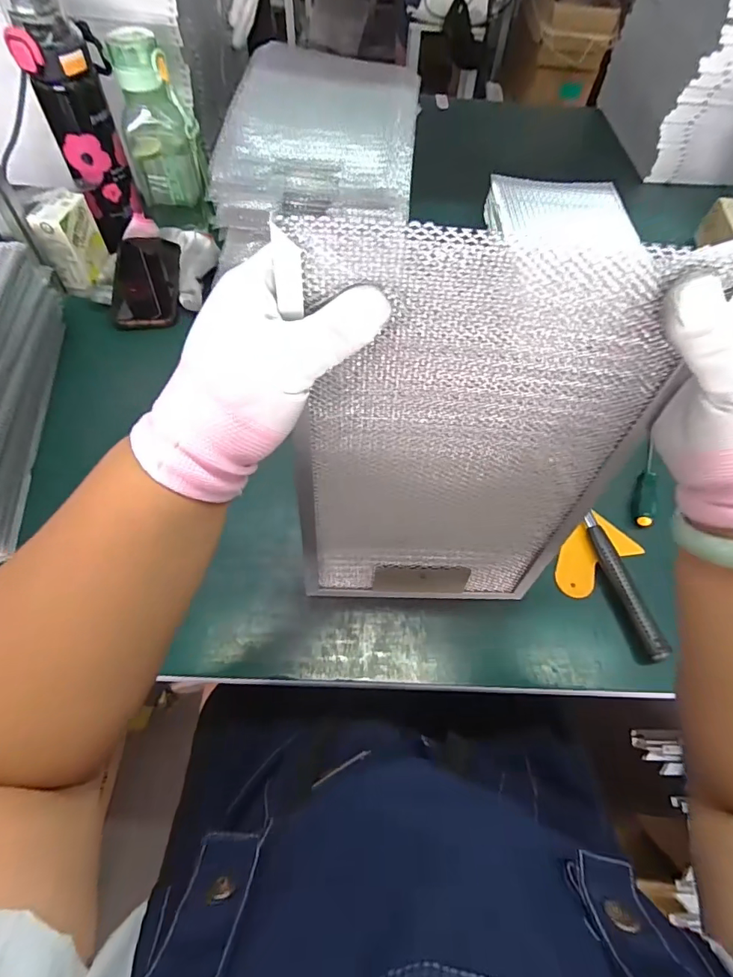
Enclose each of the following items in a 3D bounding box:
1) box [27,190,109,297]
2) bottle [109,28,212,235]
[{"bbox_3d":[-0.382,-0.318,0.610,0.050,0.097,0.072,5,59,-1],"label":"box"},{"bbox_3d":[-0.272,-0.464,0.625,0.093,0.199,0.082,-17,62,-13],"label":"bottle"}]

